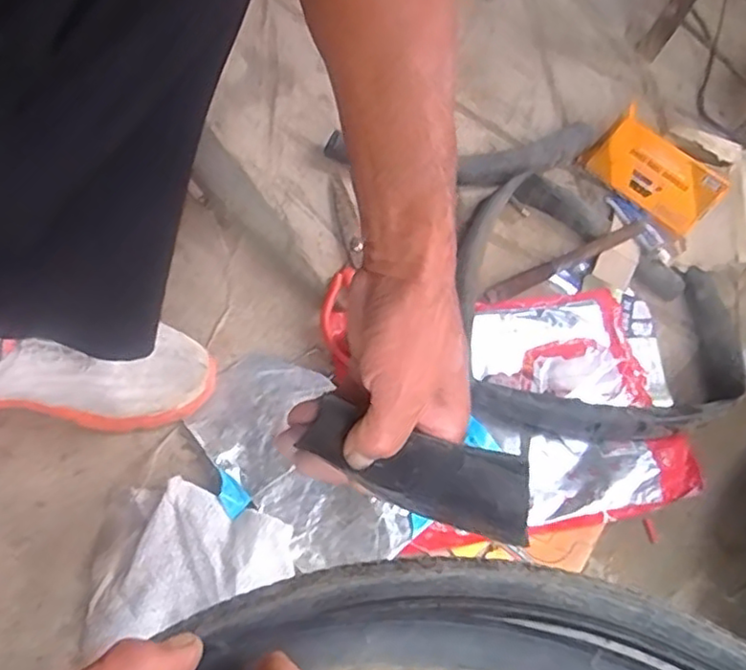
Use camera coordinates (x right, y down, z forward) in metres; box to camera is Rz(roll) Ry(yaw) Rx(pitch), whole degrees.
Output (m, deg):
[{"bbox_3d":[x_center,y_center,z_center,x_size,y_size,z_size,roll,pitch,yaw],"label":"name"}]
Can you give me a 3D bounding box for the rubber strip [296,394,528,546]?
[{"bbox_3d":[0.020,0.072,0.344,0.125,0.019,0.041,18,55,22],"label":"rubber strip"}]

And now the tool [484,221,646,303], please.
[{"bbox_3d":[0.204,-0.078,0.684,0.206,0.009,0.018,-25,61,-21],"label":"tool"}]

